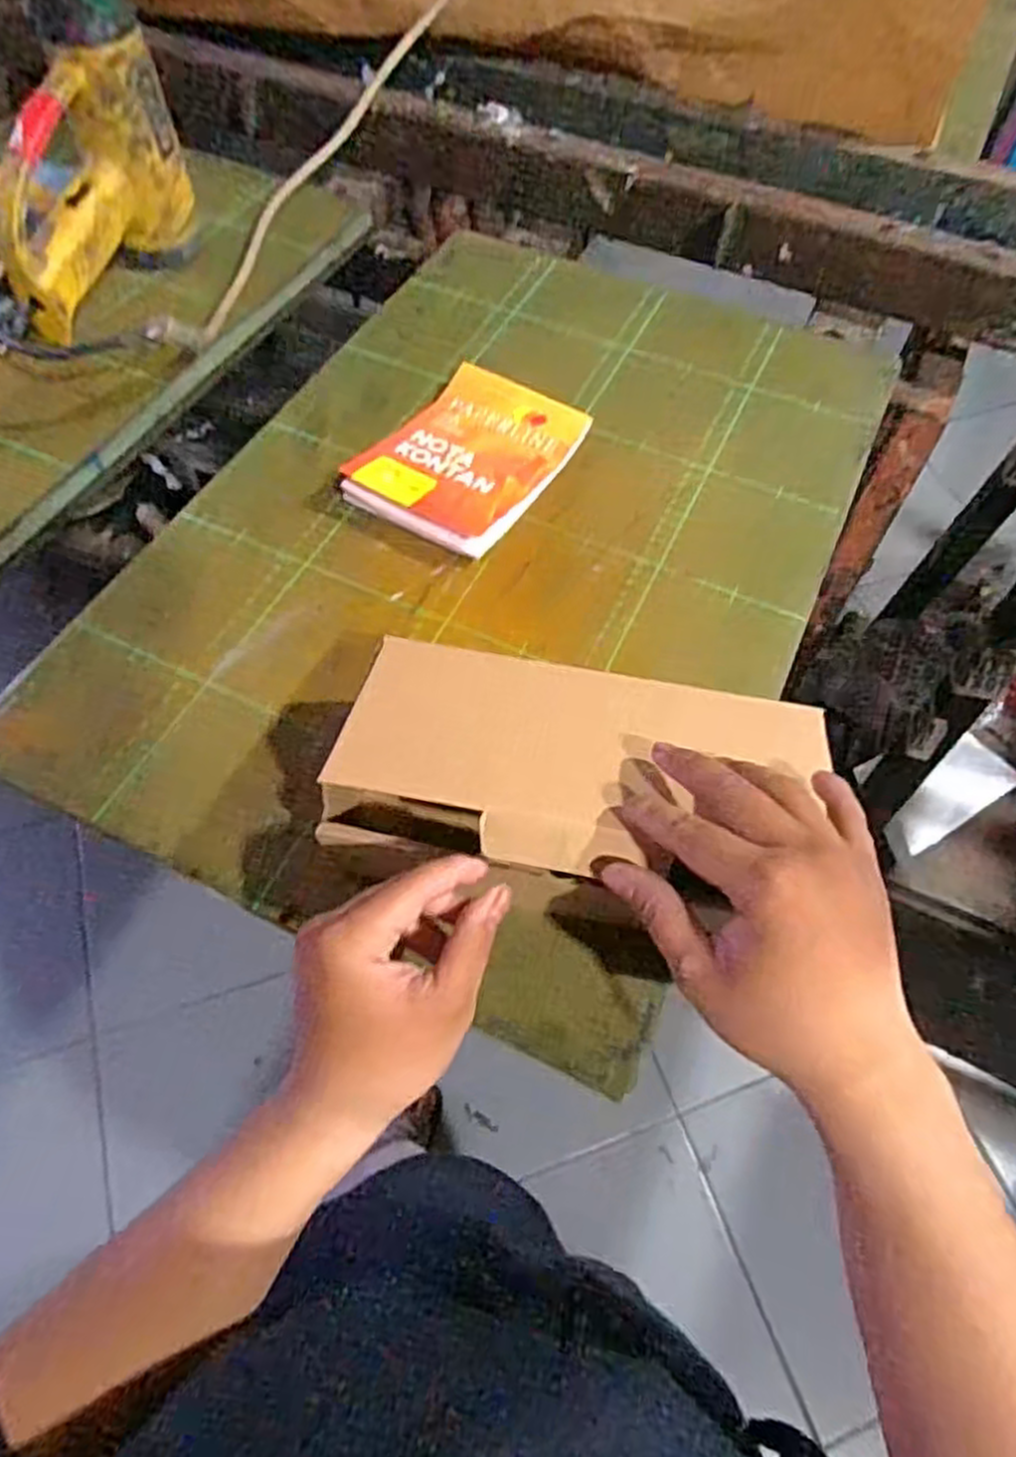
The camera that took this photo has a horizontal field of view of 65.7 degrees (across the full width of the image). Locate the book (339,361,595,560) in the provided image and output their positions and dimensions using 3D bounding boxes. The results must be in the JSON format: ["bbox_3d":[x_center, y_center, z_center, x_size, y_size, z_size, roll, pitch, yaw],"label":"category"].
[{"bbox_3d":[-0.026,-0.187,0.545,0.111,0.021,0.156,27,61,14],"label":"book"}]

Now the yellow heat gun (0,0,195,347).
[{"bbox_3d":[-0.304,-0.419,0.547,0.081,0.222,0.171,6,58,2],"label":"yellow heat gun"}]

